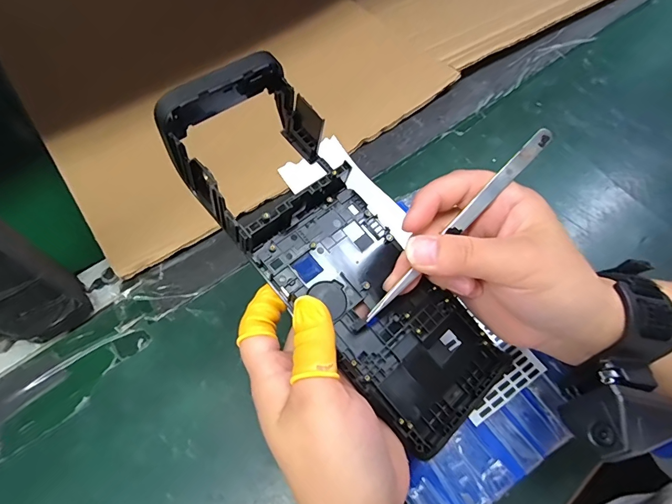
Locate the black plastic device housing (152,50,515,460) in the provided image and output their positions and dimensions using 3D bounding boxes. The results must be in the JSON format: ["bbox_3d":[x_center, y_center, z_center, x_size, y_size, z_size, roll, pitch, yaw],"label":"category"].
[{"bbox_3d":[0.001,-0.002,0.217,0.082,0.041,0.217,-38,89,-17],"label":"black plastic device housing"}]

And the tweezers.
[{"bbox_3d":[0.063,-0.014,0.203,0.133,0.005,0.008,-46,70,-1],"label":"tweezers"}]

